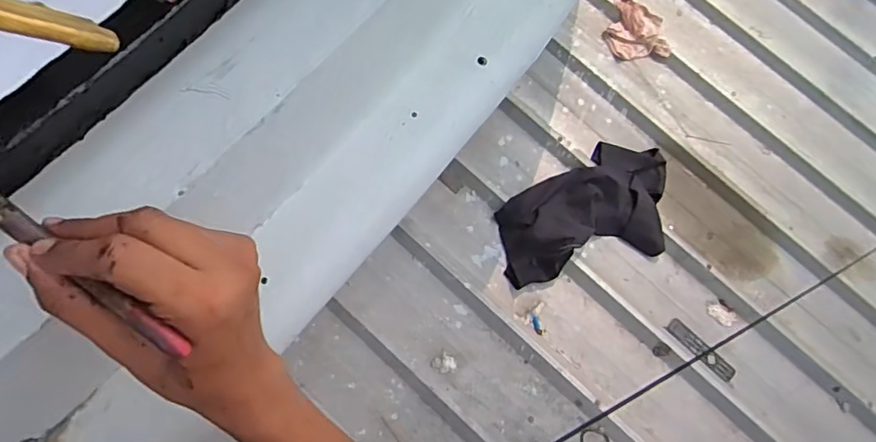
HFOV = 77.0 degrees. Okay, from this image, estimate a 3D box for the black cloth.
[{"bbox_3d":[0.419,-0.047,1.530,0.532,0.091,0.341,-12,70,-6],"label":"black cloth"}]

